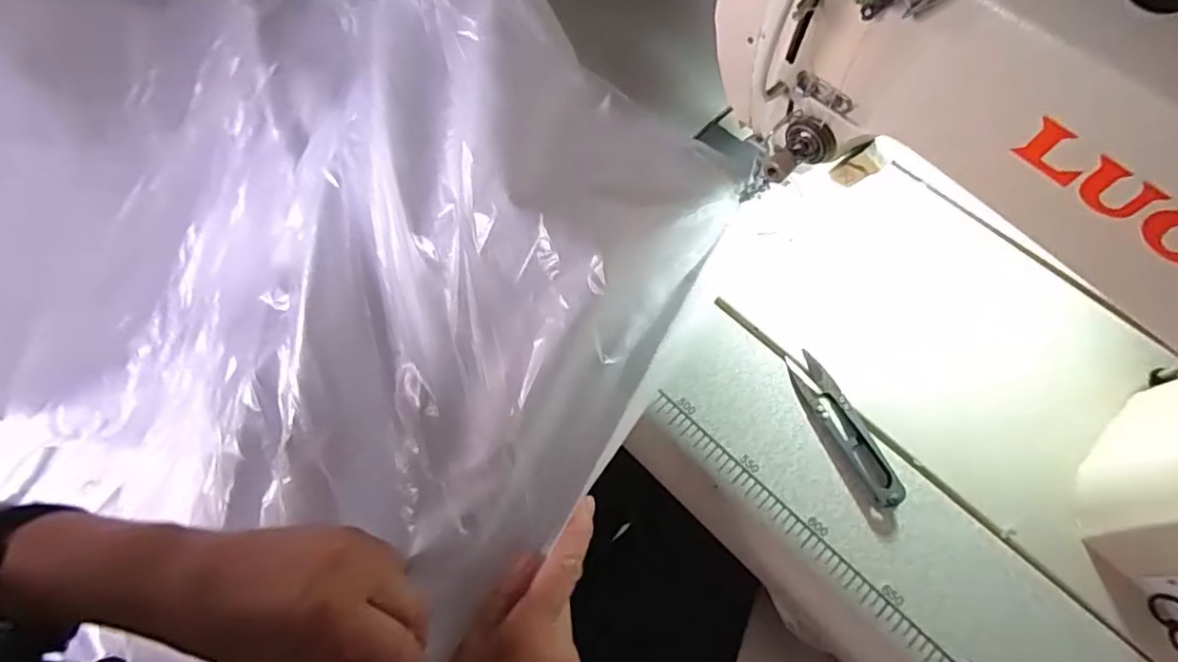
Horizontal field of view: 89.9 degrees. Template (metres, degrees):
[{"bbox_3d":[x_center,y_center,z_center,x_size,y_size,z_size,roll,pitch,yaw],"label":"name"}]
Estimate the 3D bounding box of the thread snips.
[{"bbox_3d":[0.158,0.058,0.361,0.024,0.008,0.102,-25,68,-8],"label":"thread snips"}]

